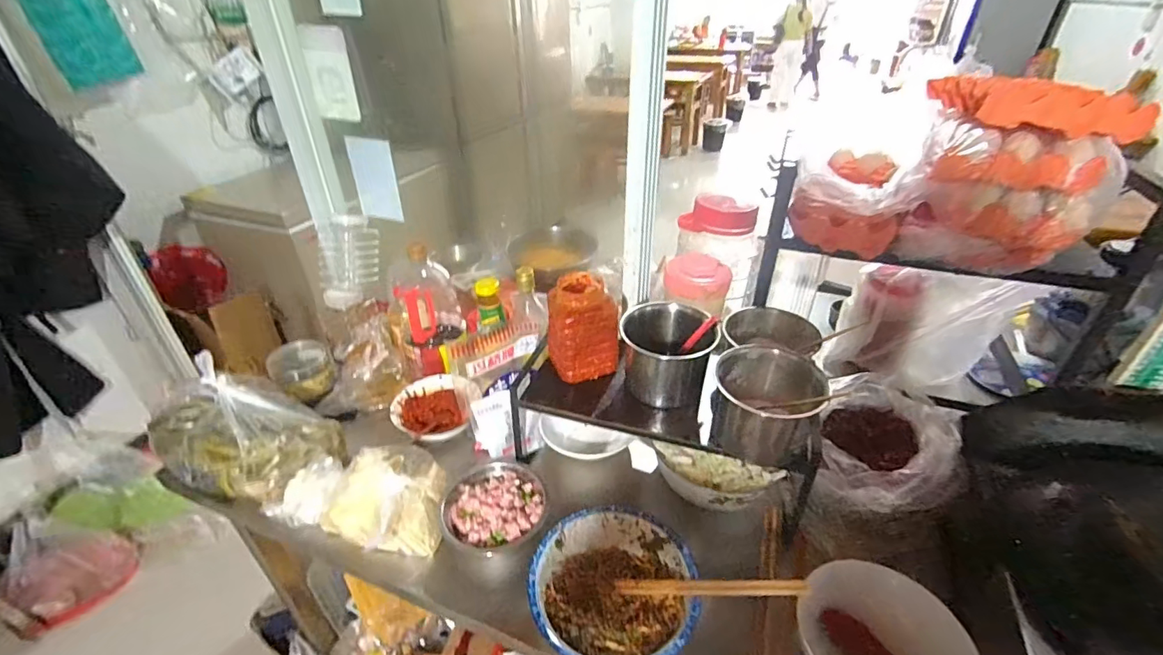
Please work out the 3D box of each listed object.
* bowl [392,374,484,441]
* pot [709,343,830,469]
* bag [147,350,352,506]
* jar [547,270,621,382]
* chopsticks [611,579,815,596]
[{"bbox_3d":[-0.262,0.136,0.888,0.137,0.046,0.142,-1,34,1],"label":"bowl"},{"bbox_3d":[0.235,0.099,0.641,0.129,0.101,0.112,7,35,13],"label":"pot"},{"bbox_3d":[-0.529,0.151,0.783,0.271,0.136,0.185,16,38,25],"label":"bag"},{"bbox_3d":[0.001,-0.001,0.750,0.095,0.135,0.083,-11,35,-13],"label":"jar"},{"bbox_3d":[0.146,0.301,0.580,0.216,0.012,0.017,-9,31,17],"label":"chopsticks"}]

